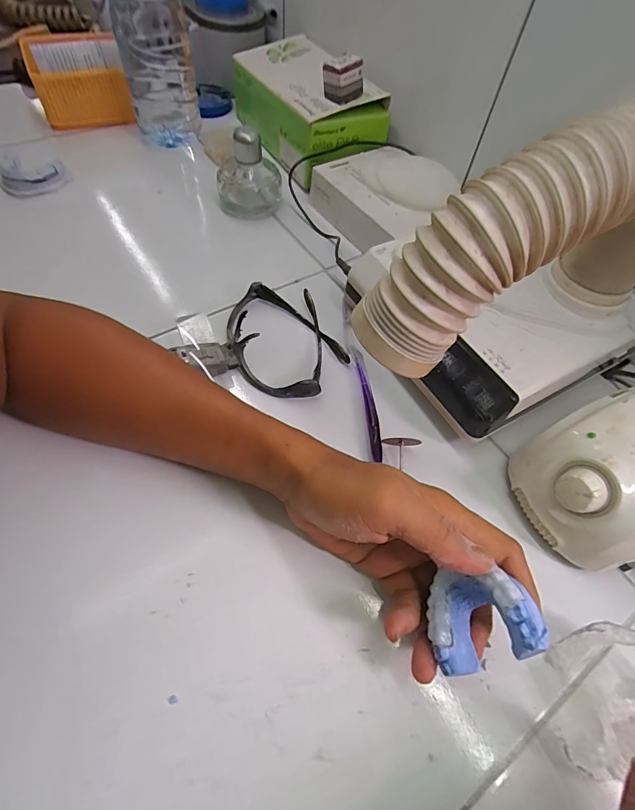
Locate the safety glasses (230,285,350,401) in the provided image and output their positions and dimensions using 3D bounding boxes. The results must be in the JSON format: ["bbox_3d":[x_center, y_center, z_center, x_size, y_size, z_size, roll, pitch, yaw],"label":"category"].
[{"bbox_3d":[-0.032,-0.065,0.383,0.095,0.036,0.133,-23,62,-19],"label":"safety glasses"}]

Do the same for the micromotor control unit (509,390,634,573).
[{"bbox_3d":[0.224,0.049,0.304,0.138,0.082,0.103,-16,60,-15],"label":"micromotor control unit"}]

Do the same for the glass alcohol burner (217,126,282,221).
[{"bbox_3d":[-0.079,-0.272,0.482,0.072,0.085,0.064,-1,57,-7],"label":"glass alcohol burner"}]

